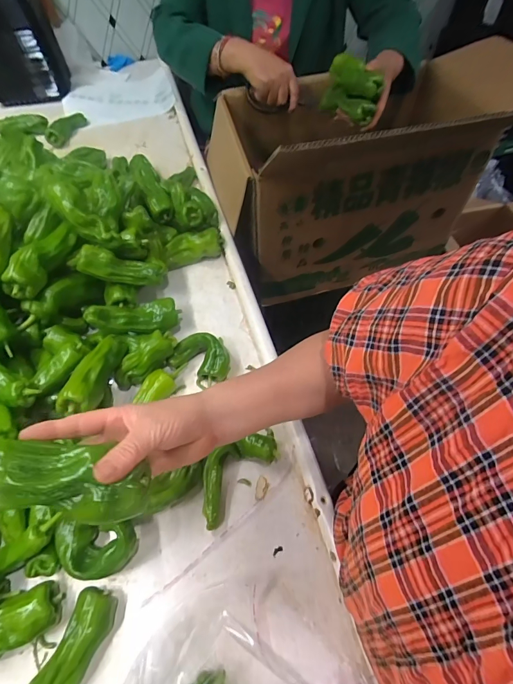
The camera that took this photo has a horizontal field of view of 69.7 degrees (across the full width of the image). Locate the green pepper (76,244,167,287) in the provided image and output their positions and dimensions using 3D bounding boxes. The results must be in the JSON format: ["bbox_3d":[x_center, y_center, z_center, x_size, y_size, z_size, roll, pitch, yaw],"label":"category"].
[{"bbox_3d":[-0.202,-0.114,0.568,0.130,0.032,0.043,5,53,-33],"label":"green pepper"}]

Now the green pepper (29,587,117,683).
[{"bbox_3d":[-0.194,0.324,0.374,0.049,0.040,0.130,23,61,14],"label":"green pepper"}]

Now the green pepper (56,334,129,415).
[{"bbox_3d":[-0.213,0.037,0.499,0.041,0.027,0.144,8,39,5],"label":"green pepper"}]

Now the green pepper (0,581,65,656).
[{"bbox_3d":[-0.274,0.304,0.381,0.130,0.042,0.047,-25,61,-15],"label":"green pepper"}]

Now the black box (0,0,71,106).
[{"bbox_3d":[-0.603,-0.753,0.894,0.198,0.230,0.162,-13,59,-8],"label":"black box"}]

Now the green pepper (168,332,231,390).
[{"bbox_3d":[-0.085,0.025,0.551,0.086,0.048,0.072,-16,60,-10],"label":"green pepper"}]

